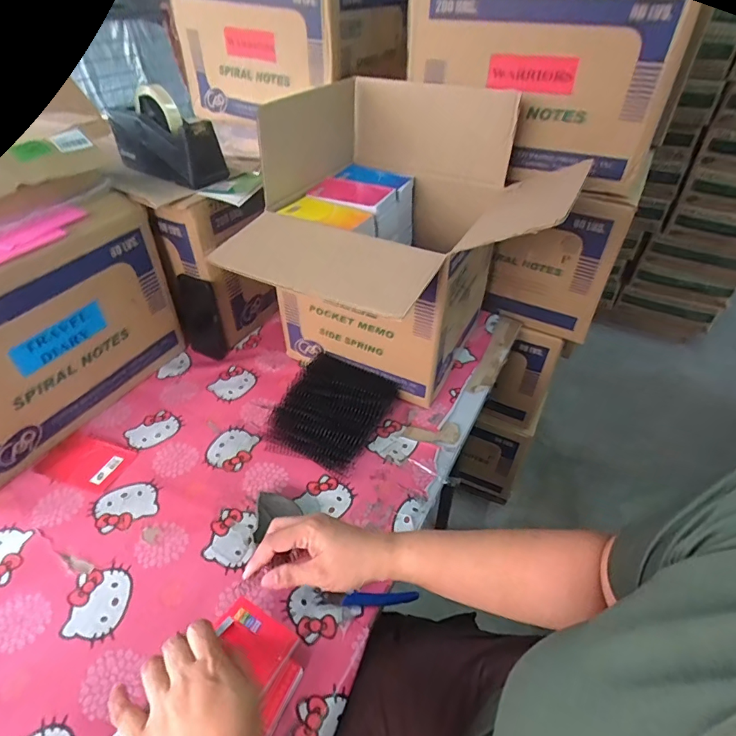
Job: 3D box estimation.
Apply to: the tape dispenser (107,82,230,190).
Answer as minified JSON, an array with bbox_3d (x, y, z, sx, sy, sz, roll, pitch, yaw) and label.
[{"bbox_3d":[-0.334,-0.379,0.730,0.198,0.116,0.061,23,46,23],"label":"tape dispenser"}]

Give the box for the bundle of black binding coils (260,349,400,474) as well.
[{"bbox_3d":[-0.060,0.071,0.746,0.160,0.053,0.191,21,45,19],"label":"bundle of black binding coils"}]

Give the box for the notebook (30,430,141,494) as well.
[{"bbox_3d":[-0.434,0.143,0.688,0.122,0.005,0.081,13,43,11],"label":"notebook"}]

